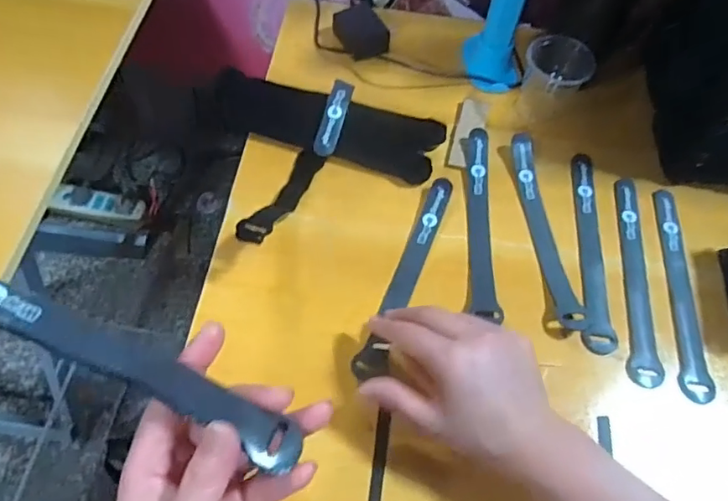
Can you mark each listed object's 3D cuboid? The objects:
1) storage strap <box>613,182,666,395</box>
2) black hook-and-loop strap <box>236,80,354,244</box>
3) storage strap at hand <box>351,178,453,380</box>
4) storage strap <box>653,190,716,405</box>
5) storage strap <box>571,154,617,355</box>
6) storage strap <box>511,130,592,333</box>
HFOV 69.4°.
[{"bbox_3d":[0.229,0.017,0.446,0.025,0.005,0.195,9,61,2],"label":"storage strap"},{"bbox_3d":[-0.054,-0.080,0.456,0.031,0.051,0.201,20,62,8],"label":"black hook-and-loop strap"},{"bbox_3d":[0.037,0.018,0.443,0.024,0.016,0.197,20,59,8],"label":"storage strap at hand"},{"bbox_3d":[0.265,0.029,0.443,0.023,0.005,0.193,7,60,4],"label":"storage strap"},{"bbox_3d":[0.197,-0.011,0.456,0.024,0.009,0.206,9,61,2],"label":"storage strap"},{"bbox_3d":[0.158,-0.023,0.461,0.023,0.010,0.195,-2,61,-5],"label":"storage strap"}]

